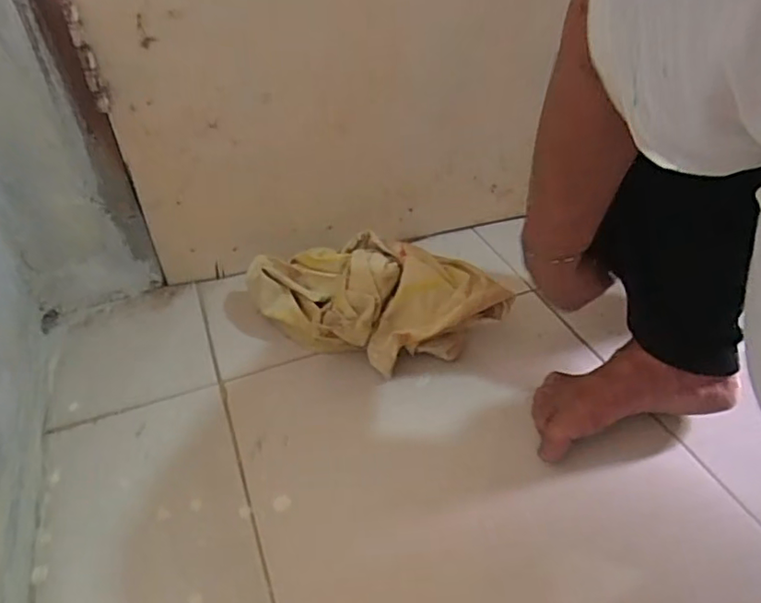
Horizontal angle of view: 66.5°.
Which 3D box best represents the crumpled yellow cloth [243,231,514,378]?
[{"bbox_3d":[-0.016,0.004,0.655,0.288,0.105,0.130,16,43,19],"label":"crumpled yellow cloth"}]

